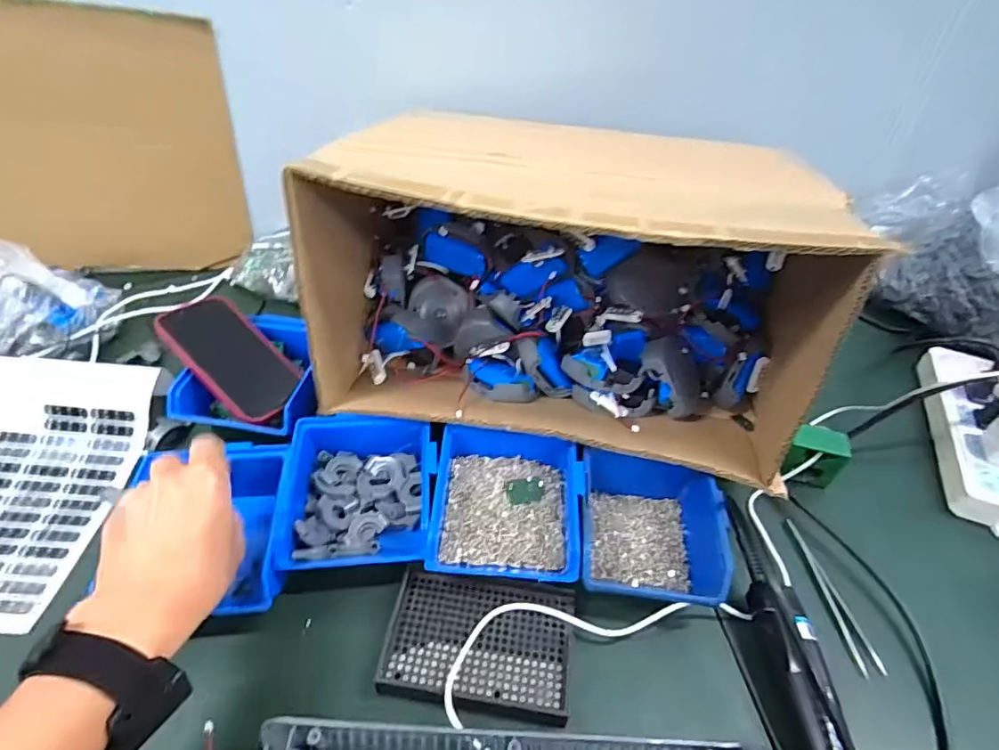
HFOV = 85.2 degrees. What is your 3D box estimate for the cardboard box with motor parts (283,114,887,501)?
[{"bbox_3d":[0.061,-0.070,0.498,0.409,0.245,0.231,9,44,5],"label":"cardboard box with motor parts"}]

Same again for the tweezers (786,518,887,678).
[{"bbox_3d":[0.278,0.181,0.455,0.016,0.008,0.129,-2,45,-6],"label":"tweezers"}]

